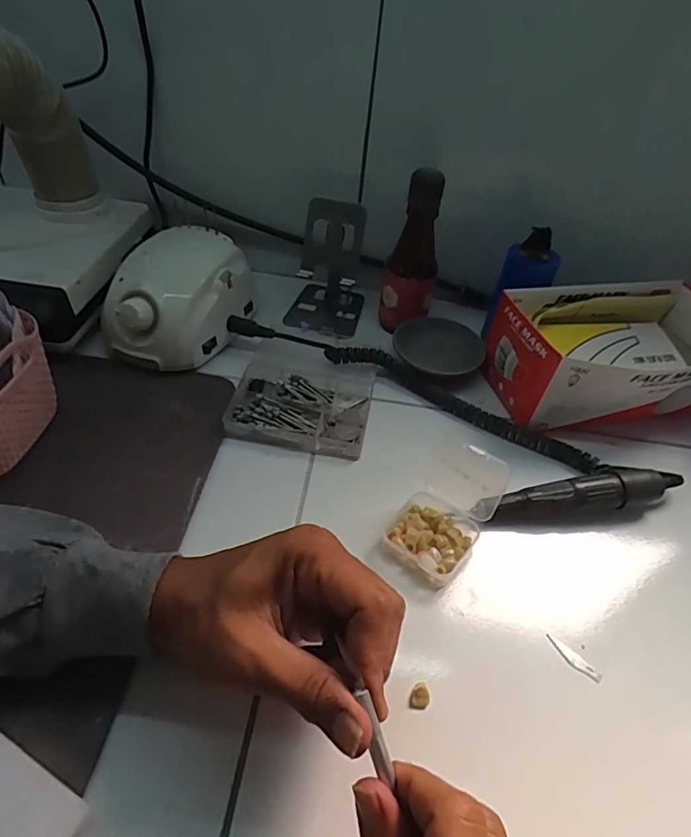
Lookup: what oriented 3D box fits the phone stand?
[{"bbox_3d":[-0.017,-0.163,0.534,0.074,0.104,0.092,10,45,3],"label":"phone stand"}]

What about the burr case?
[{"bbox_3d":[-0.037,-0.021,0.460,0.118,0.018,0.116,10,45,3],"label":"burr case"}]

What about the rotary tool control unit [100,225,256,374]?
[{"bbox_3d":[-0.160,-0.117,0.492,0.102,0.069,0.141,21,46,14],"label":"rotary tool control unit"}]

